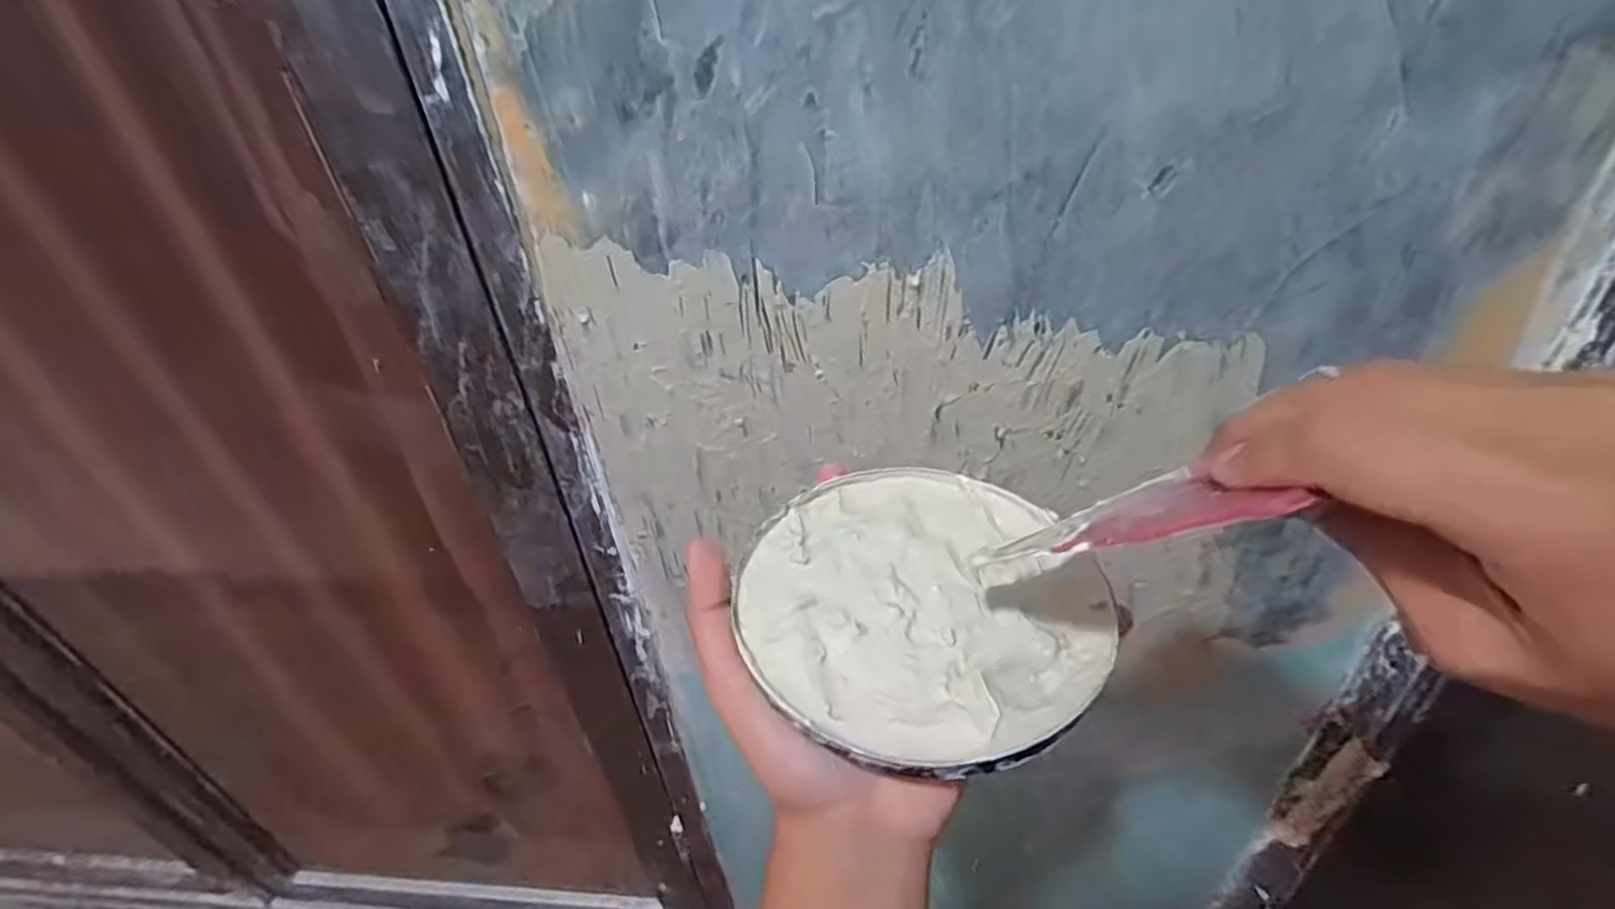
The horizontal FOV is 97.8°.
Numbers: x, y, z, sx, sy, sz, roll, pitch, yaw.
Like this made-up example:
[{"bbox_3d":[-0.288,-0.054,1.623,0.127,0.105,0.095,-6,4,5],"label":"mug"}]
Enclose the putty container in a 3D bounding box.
[{"bbox_3d":[0.047,0.058,0.292,0.143,0.014,0.146,-3,36,3],"label":"putty container"}]

